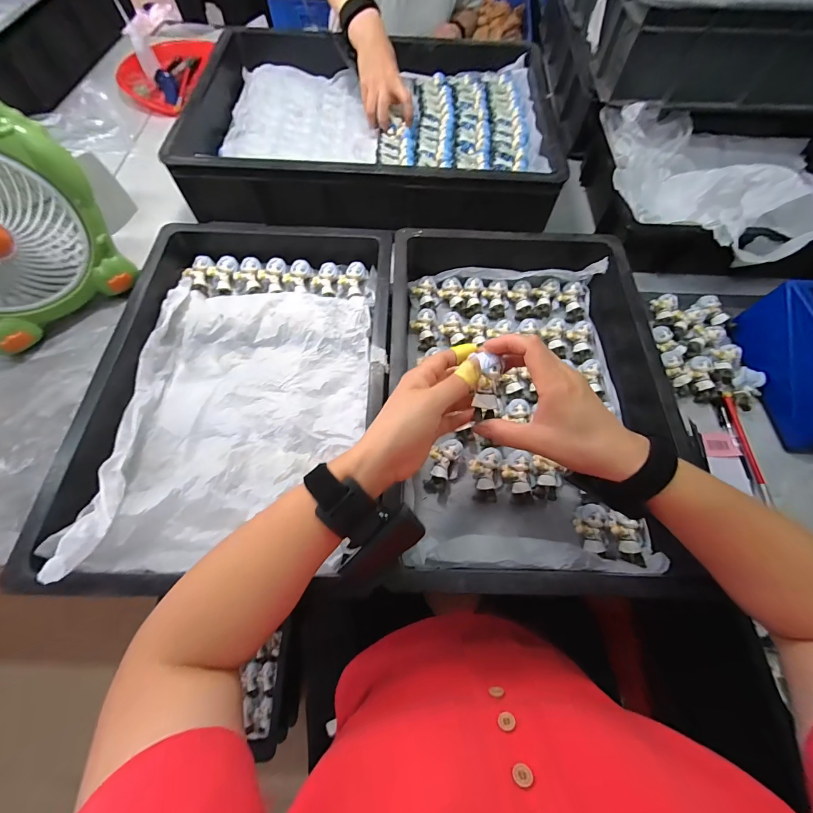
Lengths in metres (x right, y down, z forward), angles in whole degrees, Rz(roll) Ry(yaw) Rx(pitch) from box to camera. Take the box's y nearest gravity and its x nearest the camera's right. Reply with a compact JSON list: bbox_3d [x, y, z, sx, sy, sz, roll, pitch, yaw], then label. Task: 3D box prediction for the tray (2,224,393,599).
[{"bbox_3d":[-0.180,-0.035,0.409,0.310,0.075,0.440,3,65,0],"label":"tray"}]

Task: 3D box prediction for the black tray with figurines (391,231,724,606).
[{"bbox_3d":[0.145,-0.027,0.438,0.306,0.087,0.458,2,65,-1],"label":"black tray with figurines"}]

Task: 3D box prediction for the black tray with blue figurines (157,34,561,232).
[{"bbox_3d":[-0.055,-0.485,0.616,0.570,0.098,0.382,3,65,0],"label":"black tray with blue figurines"}]

